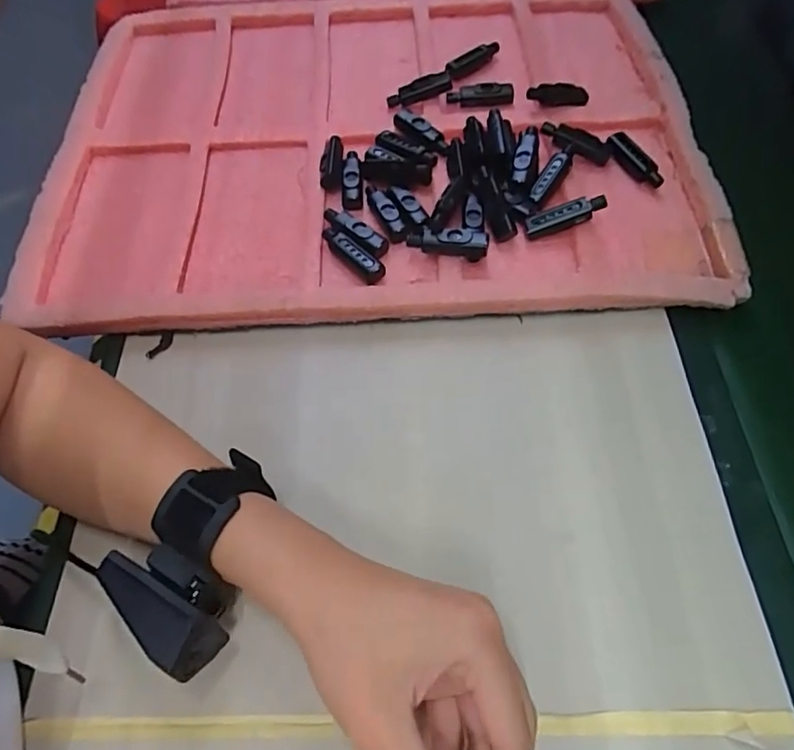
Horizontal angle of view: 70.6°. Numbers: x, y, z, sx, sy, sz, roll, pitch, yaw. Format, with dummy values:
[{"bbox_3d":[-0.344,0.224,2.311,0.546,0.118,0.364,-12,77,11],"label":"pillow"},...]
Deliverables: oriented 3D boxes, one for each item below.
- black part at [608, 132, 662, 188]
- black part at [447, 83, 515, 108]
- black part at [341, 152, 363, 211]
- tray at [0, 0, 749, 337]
[{"bbox_3d":[0.180,-0.163,0.426,0.016,0.012,0.055,-21,62,-9],"label":"black part"},{"bbox_3d":[0.071,-0.237,0.474,0.056,0.013,0.014,-5,61,0],"label":"black part"},{"bbox_3d":[-0.035,-0.148,0.431,0.015,0.013,0.052,-4,61,0],"label":"black part"},{"bbox_3d":[-0.023,-0.212,0.457,0.496,0.033,0.364,-3,61,1],"label":"tray"}]

